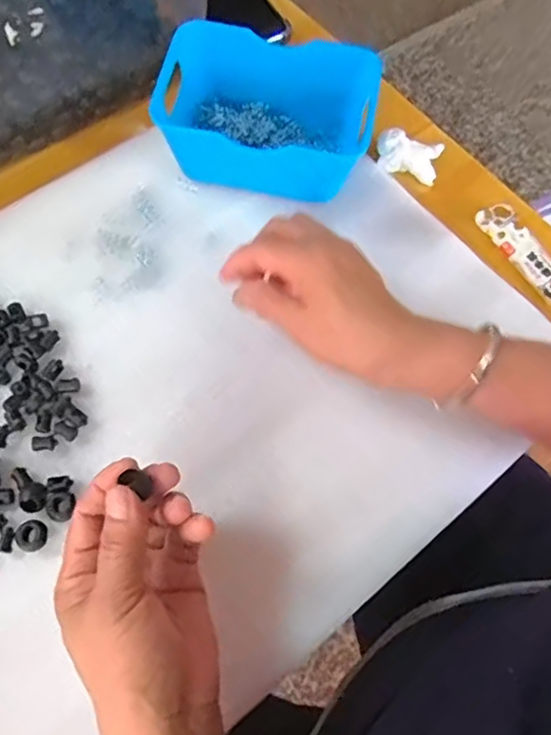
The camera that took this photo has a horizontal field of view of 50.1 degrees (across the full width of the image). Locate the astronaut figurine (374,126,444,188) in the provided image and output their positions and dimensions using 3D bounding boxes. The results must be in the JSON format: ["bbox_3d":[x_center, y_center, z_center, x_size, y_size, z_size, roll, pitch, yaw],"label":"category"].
[{"bbox_3d":[0.107,-0.172,0.477,0.051,0.021,0.029,18,67,5],"label":"astronaut figurine"}]

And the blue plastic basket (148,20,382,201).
[{"bbox_3d":[-0.007,-0.186,0.441,0.153,0.065,0.099,12,67,2],"label":"blue plastic basket"}]

